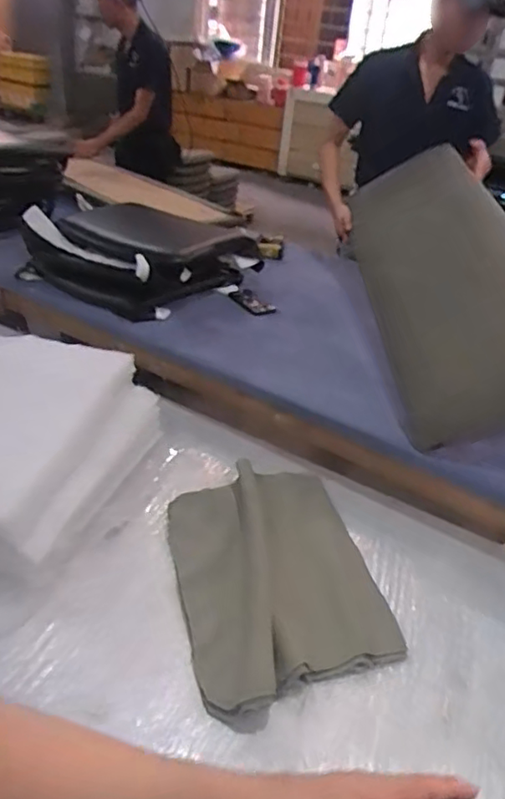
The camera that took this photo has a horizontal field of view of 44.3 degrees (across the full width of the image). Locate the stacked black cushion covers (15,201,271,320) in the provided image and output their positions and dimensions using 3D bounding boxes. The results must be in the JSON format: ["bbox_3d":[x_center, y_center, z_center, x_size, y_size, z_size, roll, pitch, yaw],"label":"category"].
[{"bbox_3d":[-0.328,-0.431,1.848,0.580,0.191,0.426,17,32,16],"label":"stacked black cushion covers"}]

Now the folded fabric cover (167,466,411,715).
[{"bbox_3d":[0.033,0.299,1.126,0.329,0.047,0.512,-3,32,-16],"label":"folded fabric cover"}]

